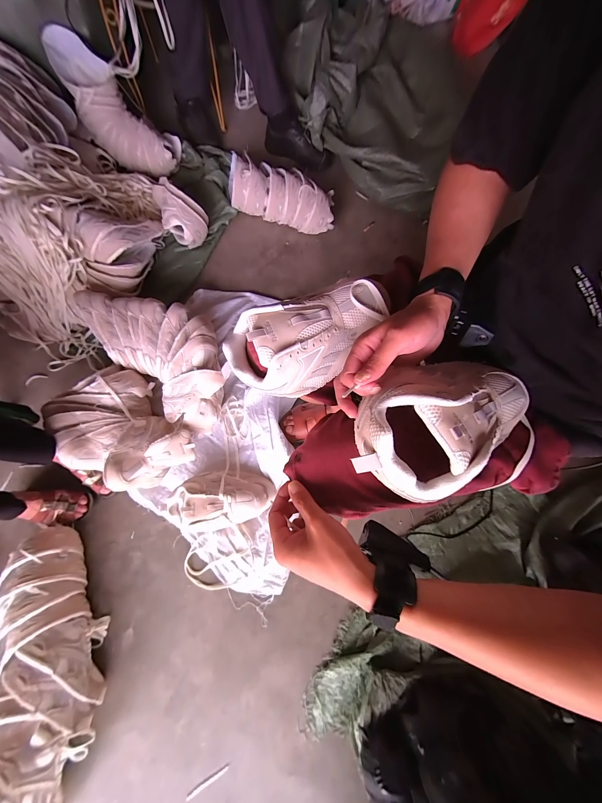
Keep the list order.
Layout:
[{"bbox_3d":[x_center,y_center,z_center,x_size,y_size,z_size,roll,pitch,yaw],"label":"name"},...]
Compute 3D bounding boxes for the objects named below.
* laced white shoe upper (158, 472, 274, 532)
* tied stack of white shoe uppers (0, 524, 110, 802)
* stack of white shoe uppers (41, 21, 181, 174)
[{"bbox_3d":[-0.211,0.261,0.715,0.262,0.110,0.144,-9,75,-3],"label":"laced white shoe upper"},{"bbox_3d":[-0.576,0.583,0.594,0.172,0.167,0.556,-15,76,-5],"label":"tied stack of white shoe uppers"},{"bbox_3d":[-0.703,-1.098,1.016,0.235,0.116,0.510,-46,106,-12],"label":"stack of white shoe uppers"}]

